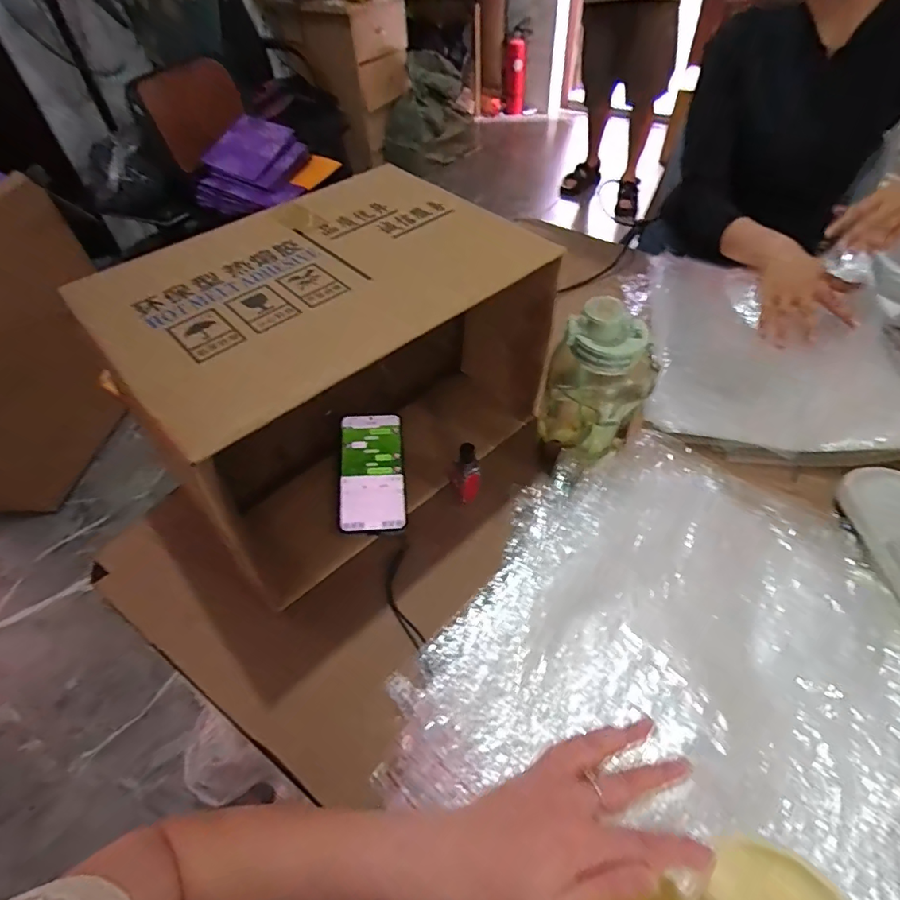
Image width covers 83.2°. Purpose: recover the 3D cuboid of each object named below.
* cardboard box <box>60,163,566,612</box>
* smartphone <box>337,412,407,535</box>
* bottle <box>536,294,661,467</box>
[{"bbox_3d":[-0.118,-0.100,0.569,0.391,0.245,0.260,-36,57,-24],"label":"cardboard box"},{"bbox_3d":[-0.092,0.022,0.597,0.073,0.010,0.155,-2,59,-6],"label":"smartphone"},{"bbox_3d":[0.156,-0.073,0.554,0.083,0.192,0.100,-34,56,-23],"label":"bottle"}]

